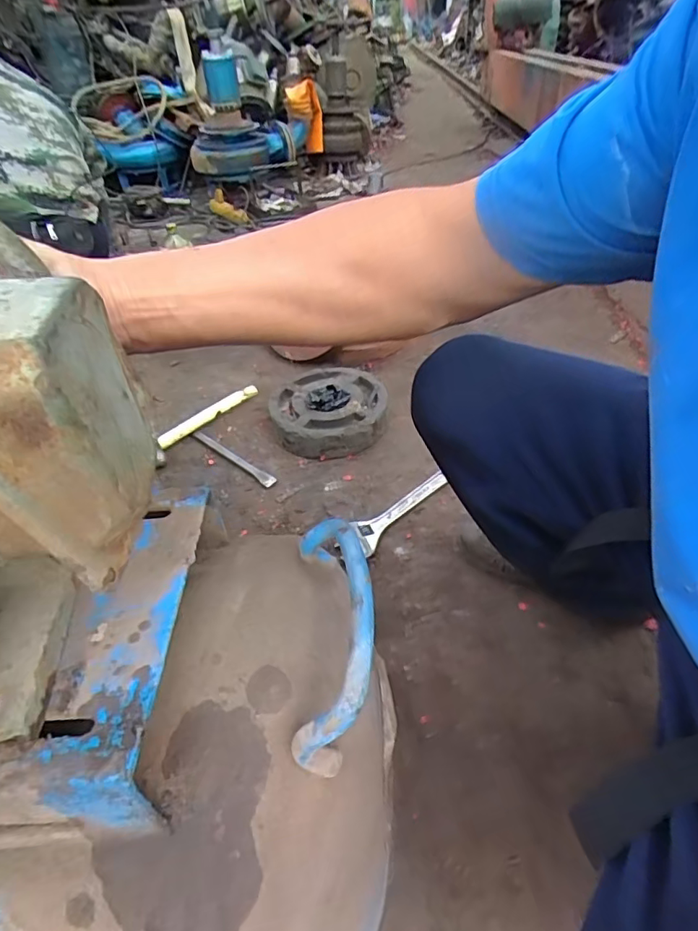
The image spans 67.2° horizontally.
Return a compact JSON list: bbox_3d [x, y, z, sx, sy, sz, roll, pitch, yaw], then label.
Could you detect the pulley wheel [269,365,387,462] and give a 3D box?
[{"bbox_3d":[-0.038,-0.114,1.094,0.233,0.071,0.207,-9,40,-8],"label":"pulley wheel"}]

